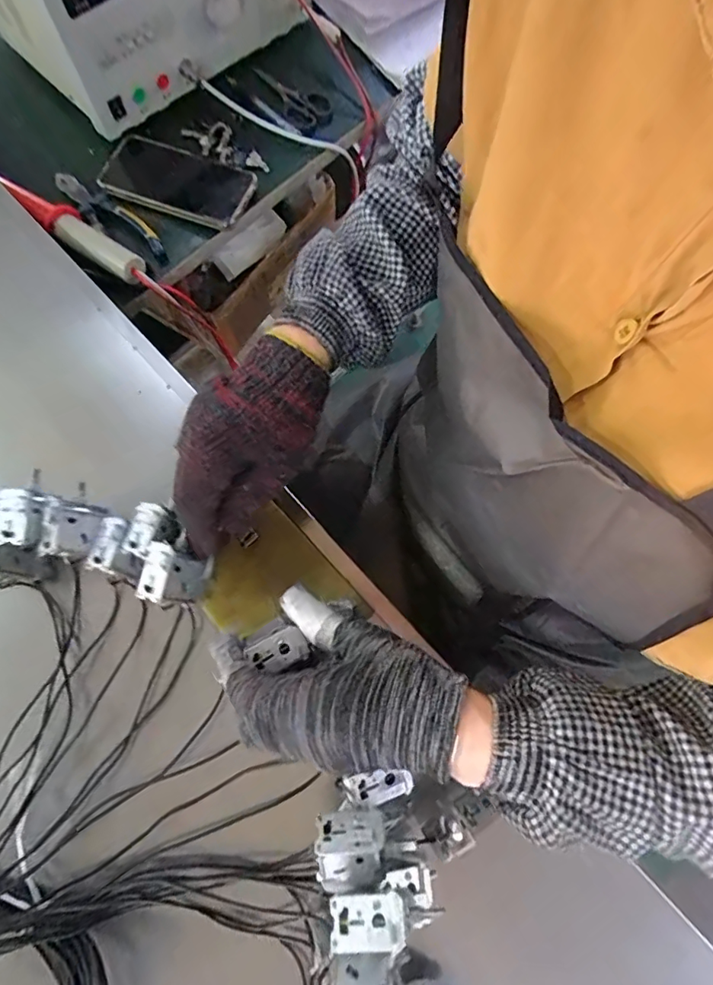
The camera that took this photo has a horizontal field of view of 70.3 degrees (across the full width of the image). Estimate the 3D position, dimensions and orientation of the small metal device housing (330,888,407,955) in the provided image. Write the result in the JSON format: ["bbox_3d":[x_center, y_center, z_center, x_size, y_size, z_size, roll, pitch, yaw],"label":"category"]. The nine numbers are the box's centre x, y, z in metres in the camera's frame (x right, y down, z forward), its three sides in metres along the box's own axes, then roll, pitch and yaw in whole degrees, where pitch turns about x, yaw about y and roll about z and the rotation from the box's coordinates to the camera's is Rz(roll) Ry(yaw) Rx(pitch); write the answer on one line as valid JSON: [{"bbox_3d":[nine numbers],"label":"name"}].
[{"bbox_3d":[0.007,0.220,0.259,0.038,0.018,0.023,-16,43,10],"label":"small metal device housing"}]

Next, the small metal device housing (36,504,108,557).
[{"bbox_3d":[-0.206,0.028,0.367,0.039,0.025,0.033,6,75,-39],"label":"small metal device housing"}]

